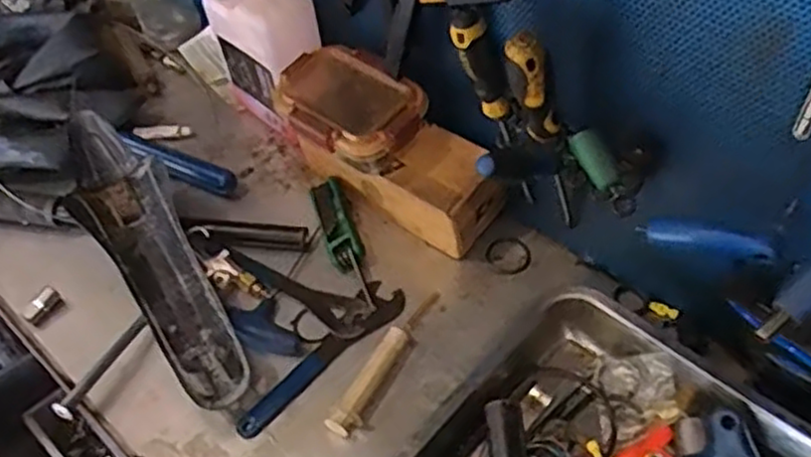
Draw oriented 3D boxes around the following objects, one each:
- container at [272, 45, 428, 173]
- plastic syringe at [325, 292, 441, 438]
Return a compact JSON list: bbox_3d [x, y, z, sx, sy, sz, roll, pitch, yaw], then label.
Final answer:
[{"bbox_3d":[-0.056,-0.115,0.711,0.150,0.056,0.102,30,58,24],"label":"container"},{"bbox_3d":[-0.018,0.113,0.654,0.032,0.021,0.159,19,54,18],"label":"plastic syringe"}]

